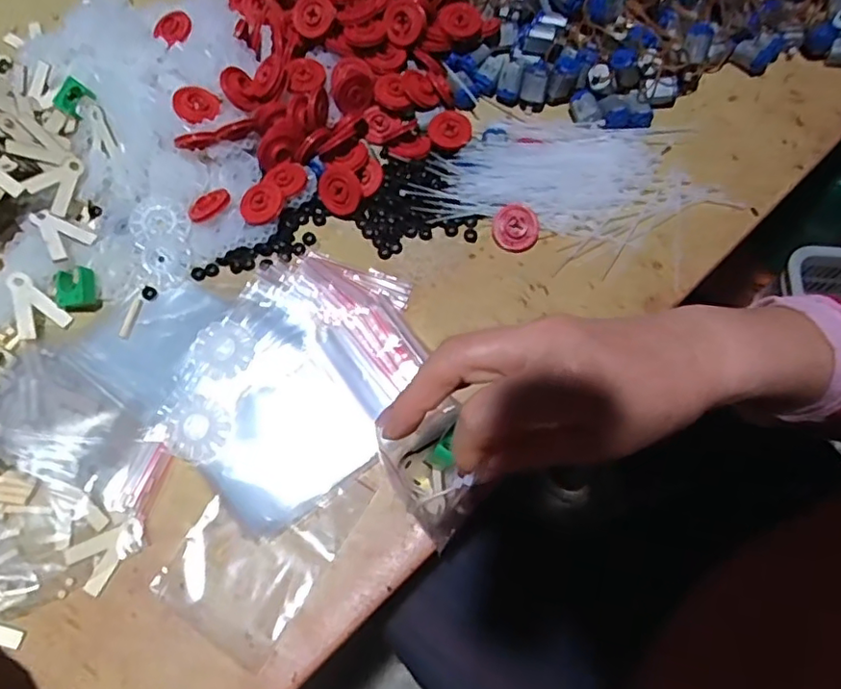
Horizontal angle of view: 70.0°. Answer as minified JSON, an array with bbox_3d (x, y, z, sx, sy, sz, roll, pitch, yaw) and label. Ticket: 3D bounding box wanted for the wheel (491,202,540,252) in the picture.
[{"bbox_3d":[0.069,-0.084,0.434,0.033,0.012,0.033,1,94,8],"label":"wheel"}]

